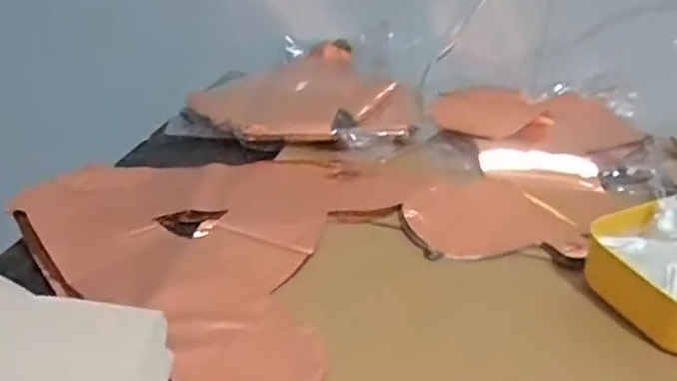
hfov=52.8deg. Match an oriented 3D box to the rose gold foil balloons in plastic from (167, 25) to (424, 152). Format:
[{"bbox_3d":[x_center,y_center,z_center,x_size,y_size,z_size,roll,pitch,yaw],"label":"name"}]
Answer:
[{"bbox_3d":[-0.043,-0.149,0.915,0.305,0.042,0.293,6,30,2],"label":"rose gold foil balloons in plastic"}]

